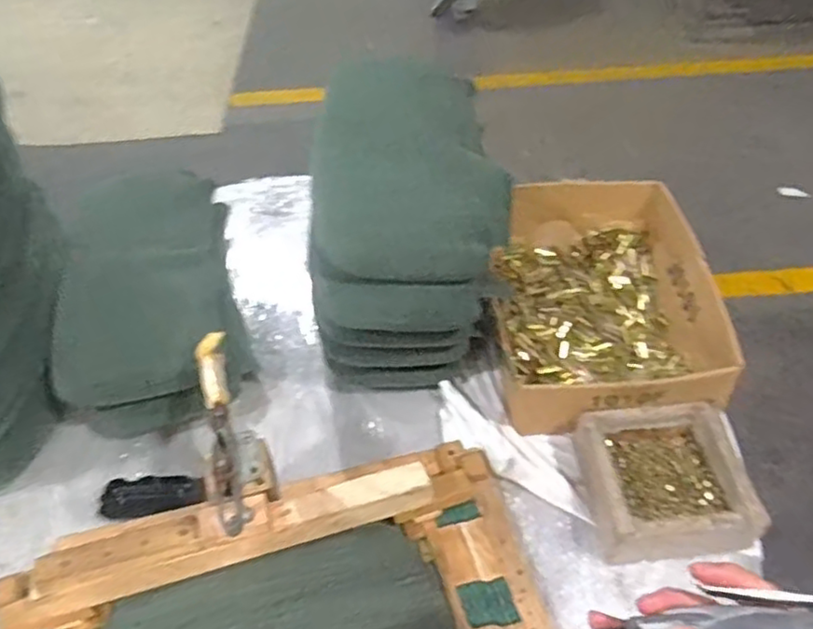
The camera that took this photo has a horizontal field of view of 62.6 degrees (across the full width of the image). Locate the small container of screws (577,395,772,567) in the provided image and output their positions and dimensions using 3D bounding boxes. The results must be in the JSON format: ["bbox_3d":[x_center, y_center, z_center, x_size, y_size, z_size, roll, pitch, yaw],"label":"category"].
[{"bbox_3d":[0.302,0.200,0.785,0.177,0.075,0.172,-2,49,1],"label":"small container of screws"}]

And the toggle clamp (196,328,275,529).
[{"bbox_3d":[-0.185,0.136,0.713,0.051,0.122,0.248,-16,50,-11],"label":"toggle clamp"}]

